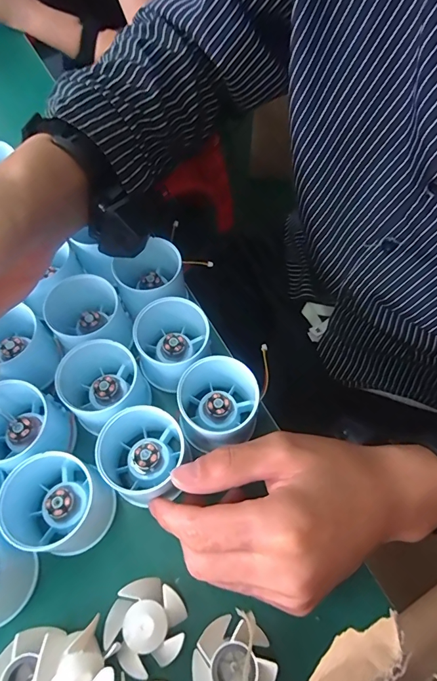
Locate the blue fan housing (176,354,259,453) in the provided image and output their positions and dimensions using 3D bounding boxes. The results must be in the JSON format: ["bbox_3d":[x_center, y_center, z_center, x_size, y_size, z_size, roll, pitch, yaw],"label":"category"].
[{"bbox_3d":[0.000,0.041,0.269,0.054,0.048,0.052,0,62,0],"label":"blue fan housing"}]

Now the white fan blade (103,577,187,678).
[{"bbox_3d":[-0.041,0.160,0.224,0.043,0.016,0.042,32,67,16],"label":"white fan blade"}]

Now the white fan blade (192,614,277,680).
[{"bbox_3d":[0.008,0.177,0.216,0.042,0.019,0.039,0,62,0],"label":"white fan blade"}]

